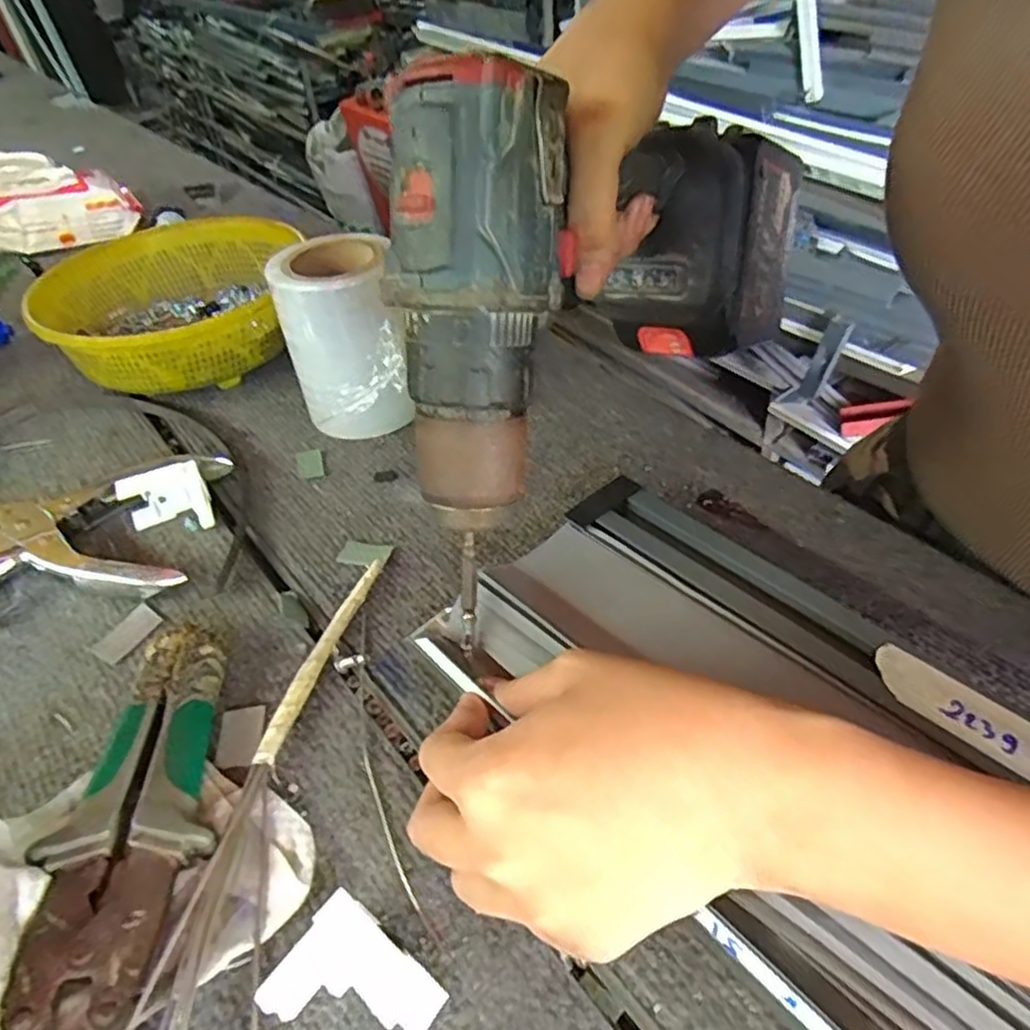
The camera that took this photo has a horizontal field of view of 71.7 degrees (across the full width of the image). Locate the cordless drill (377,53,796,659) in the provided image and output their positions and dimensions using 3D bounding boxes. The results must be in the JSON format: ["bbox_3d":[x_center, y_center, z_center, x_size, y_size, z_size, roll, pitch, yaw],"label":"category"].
[{"bbox_3d":[0.053,-0.090,0.332,0.068,0.186,0.267,28,37,31],"label":"cordless drill"}]

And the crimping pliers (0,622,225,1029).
[{"bbox_3d":[-0.137,0.126,0.252,0.055,0.022,0.190,-13,43,-6],"label":"crimping pliers"}]

